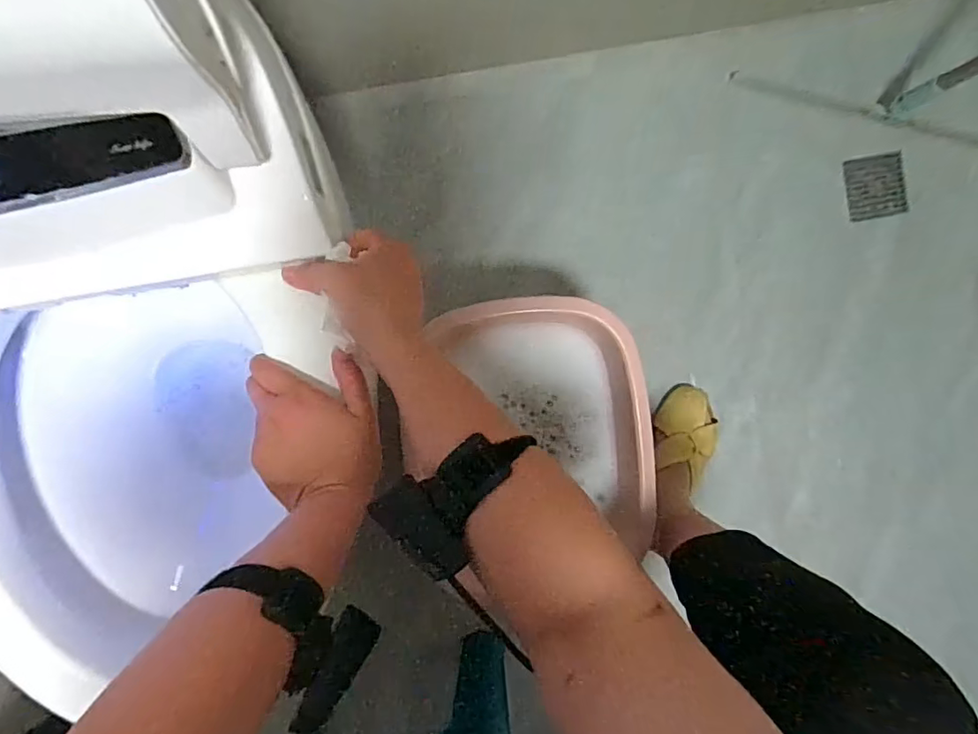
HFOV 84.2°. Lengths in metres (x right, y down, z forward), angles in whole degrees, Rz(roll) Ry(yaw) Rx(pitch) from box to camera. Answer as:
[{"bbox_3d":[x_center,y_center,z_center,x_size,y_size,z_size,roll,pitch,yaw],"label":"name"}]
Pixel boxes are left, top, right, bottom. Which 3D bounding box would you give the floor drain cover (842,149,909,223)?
[{"bbox_3d":[0.636,-0.296,0.888,0.089,0.017,0.100,-9,94,11],"label":"floor drain cover"}]

